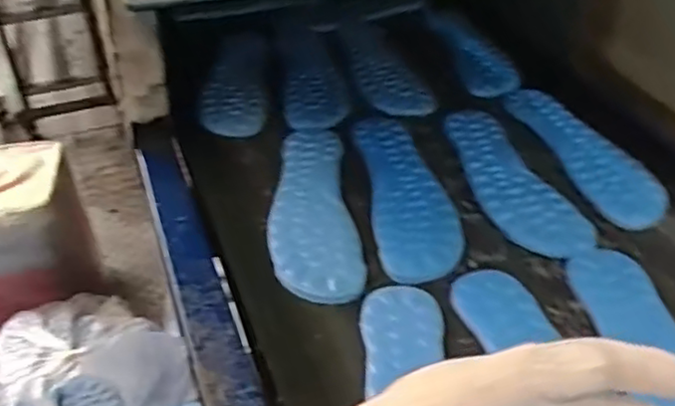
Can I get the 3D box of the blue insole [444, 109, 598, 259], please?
[{"bbox_3d":[0.178,-0.028,0.731,0.085,0.017,0.250,-13,41,-14],"label":"blue insole"}]

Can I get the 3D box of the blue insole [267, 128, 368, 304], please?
[{"bbox_3d":[-0.027,-0.002,0.693,0.085,0.010,0.254,-5,39,-4],"label":"blue insole"}]

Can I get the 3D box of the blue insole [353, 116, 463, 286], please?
[{"bbox_3d":[0.073,-0.014,0.716,0.085,0.014,0.258,-5,39,-4],"label":"blue insole"}]

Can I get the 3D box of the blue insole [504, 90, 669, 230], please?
[{"bbox_3d":[0.273,-0.065,0.776,0.080,0.014,0.263,-11,40,-11],"label":"blue insole"}]

